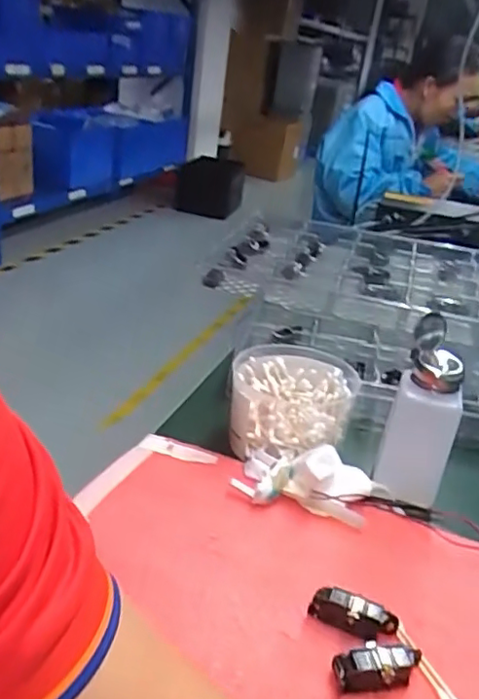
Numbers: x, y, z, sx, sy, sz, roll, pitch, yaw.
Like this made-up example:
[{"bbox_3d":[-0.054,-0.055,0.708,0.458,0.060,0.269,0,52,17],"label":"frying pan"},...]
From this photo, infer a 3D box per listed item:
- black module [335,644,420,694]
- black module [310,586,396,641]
[{"bbox_3d":[0.084,0.189,0.350,0.052,0.021,0.019,0,29,-12],"label":"black module"},{"bbox_3d":[0.075,0.173,0.387,0.055,0.017,0.020,17,30,18],"label":"black module"}]

